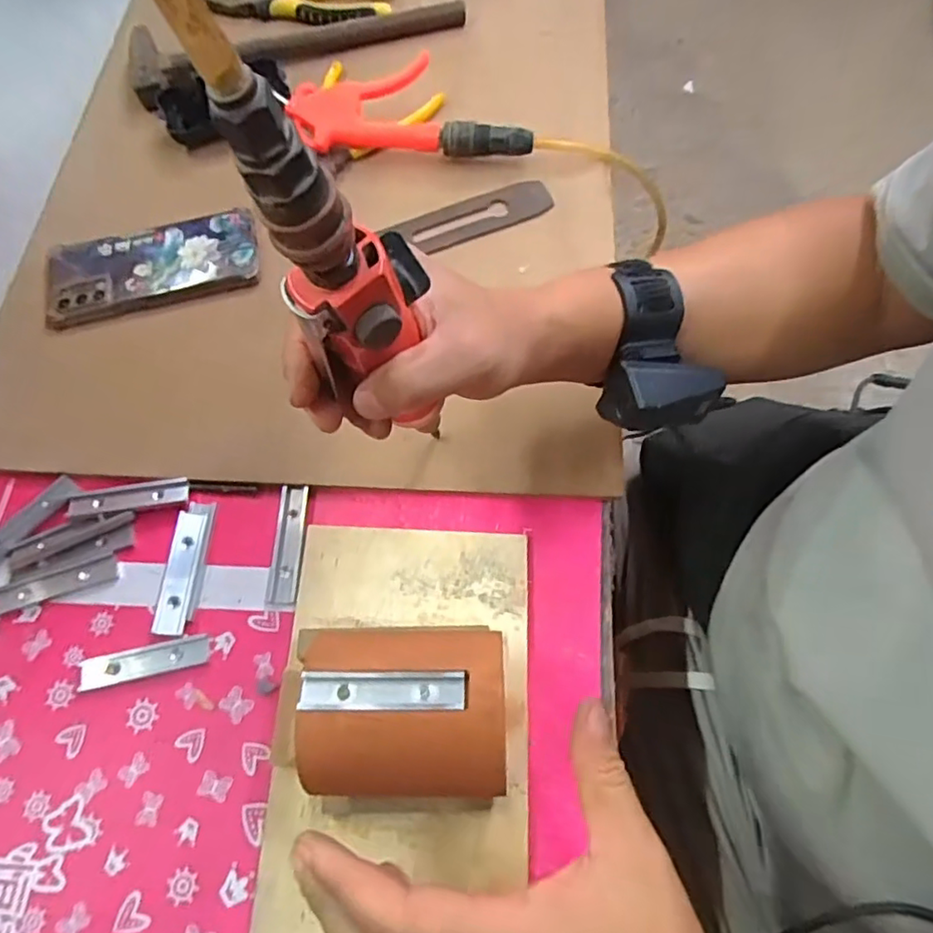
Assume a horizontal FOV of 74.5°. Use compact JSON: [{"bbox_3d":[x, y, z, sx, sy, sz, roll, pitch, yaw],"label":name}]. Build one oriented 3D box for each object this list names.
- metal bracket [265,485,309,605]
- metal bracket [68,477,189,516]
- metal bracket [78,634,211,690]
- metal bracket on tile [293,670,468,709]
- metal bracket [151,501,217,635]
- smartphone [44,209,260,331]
[{"bbox_3d":[-0.120,0.052,0.414,0.021,0.004,0.080,0,67,1],"label":"metal bracket"},{"bbox_3d":[-0.230,0.021,0.420,0.076,0.009,0.019,-10,67,-4],"label":"metal bracket"},{"bbox_3d":[-0.202,0.123,0.386,0.079,0.004,0.019,-11,67,-4],"label":"metal bracket"},{"bbox_3d":[-0.040,0.109,0.296,0.079,0.004,0.018,-1,53,3],"label":"metal bracket on tile"},{"bbox_3d":[-0.187,0.065,0.406,0.023,0.008,0.087,3,67,2],"label":"metal bracket"},{"bbox_3d":[-0.248,-0.157,0.485,0.167,0.019,0.075,-10,67,-4],"label":"smartphone"}]

